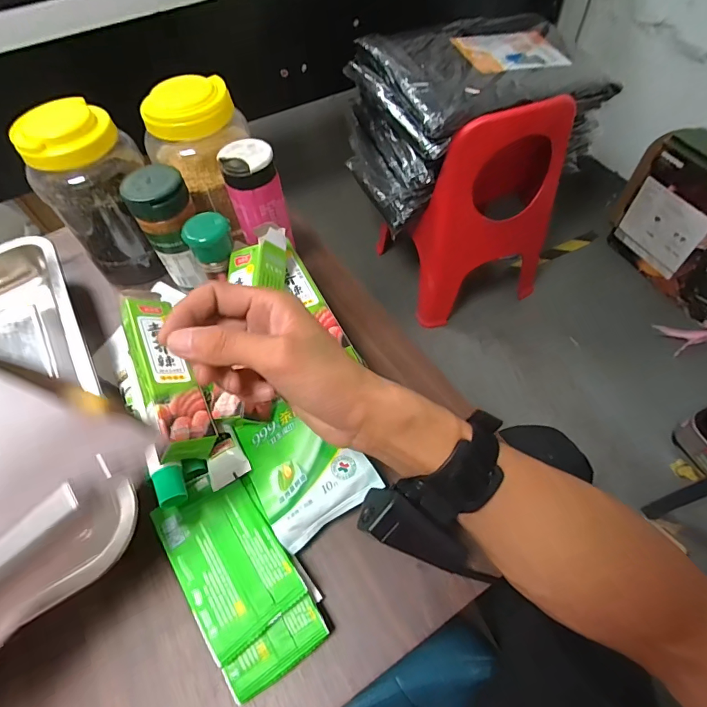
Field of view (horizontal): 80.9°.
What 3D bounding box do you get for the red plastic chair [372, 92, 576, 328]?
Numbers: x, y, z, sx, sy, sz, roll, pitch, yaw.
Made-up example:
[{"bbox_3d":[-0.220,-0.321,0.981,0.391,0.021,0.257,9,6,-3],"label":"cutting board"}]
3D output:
[{"bbox_3d":[0.280,-0.384,1.003,0.328,0.505,0.314,-17,57,-6],"label":"red plastic chair"}]

